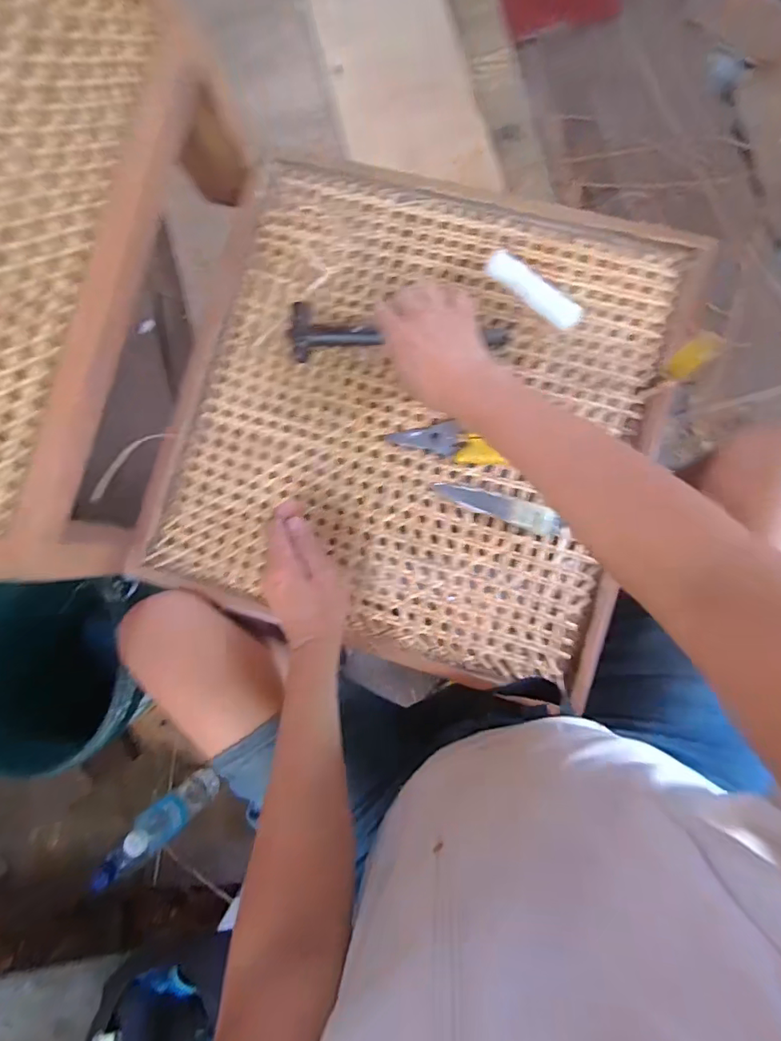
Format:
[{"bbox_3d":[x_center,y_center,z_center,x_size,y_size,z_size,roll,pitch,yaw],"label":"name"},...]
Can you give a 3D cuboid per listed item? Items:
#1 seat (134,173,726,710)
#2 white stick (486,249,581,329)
[{"bbox_3d":[0.022,-0.107,0.507,0.462,0.042,0.467,17,85,7],"label":"seat"},{"bbox_3d":[0.139,-0.225,0.487,0.104,0.016,0.022,41,88,8],"label":"white stick"}]

